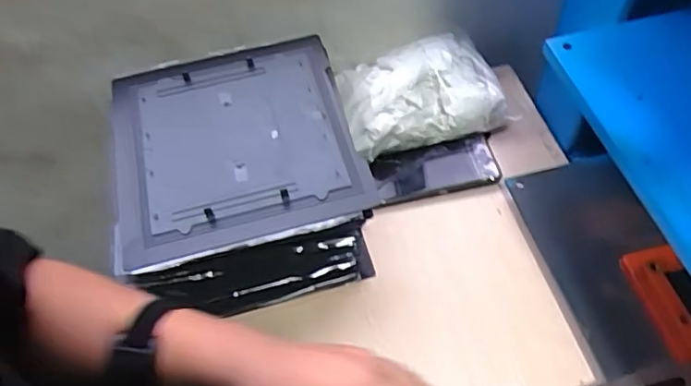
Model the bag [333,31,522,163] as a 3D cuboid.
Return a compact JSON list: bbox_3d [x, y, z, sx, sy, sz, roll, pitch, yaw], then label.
[{"bbox_3d":[0.095,-0.120,0.719,0.190,0.091,0.120,-13,55,-6],"label":"bag"}]

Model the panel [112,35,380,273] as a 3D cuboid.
[{"bbox_3d":[-0.112,-0.050,0.572,0.230,0.026,0.225,-14,55,-6],"label":"panel"}]

